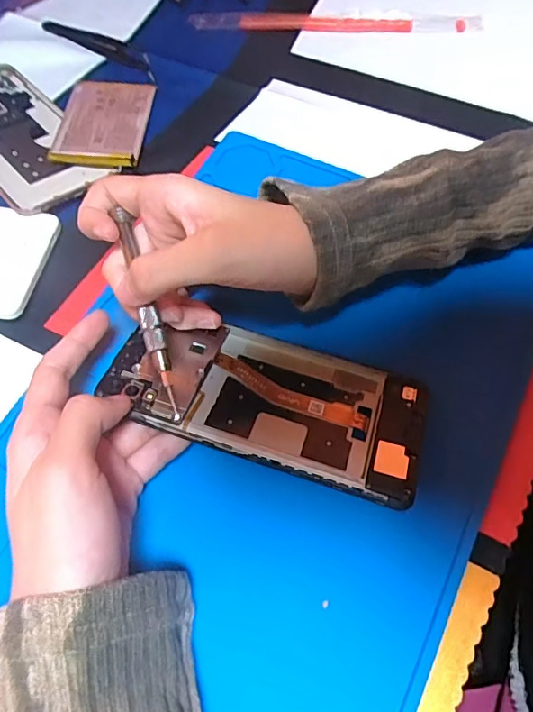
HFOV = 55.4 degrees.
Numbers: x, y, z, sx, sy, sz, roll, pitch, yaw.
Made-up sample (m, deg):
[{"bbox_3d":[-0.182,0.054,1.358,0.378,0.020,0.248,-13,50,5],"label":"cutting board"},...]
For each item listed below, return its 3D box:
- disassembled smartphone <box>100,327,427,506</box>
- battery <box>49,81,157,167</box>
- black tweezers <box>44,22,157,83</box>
[{"bbox_3d":[0.000,0.018,0.244,0.146,0.006,0.071,17,49,8],"label":"disassembled smartphone"},{"bbox_3d":[-0.113,-0.162,0.351,0.059,0.009,0.080,4,64,4],"label":"battery"},{"bbox_3d":[-0.130,-0.240,0.389,0.112,0.008,0.014,30,69,15],"label":"black tweezers"}]

